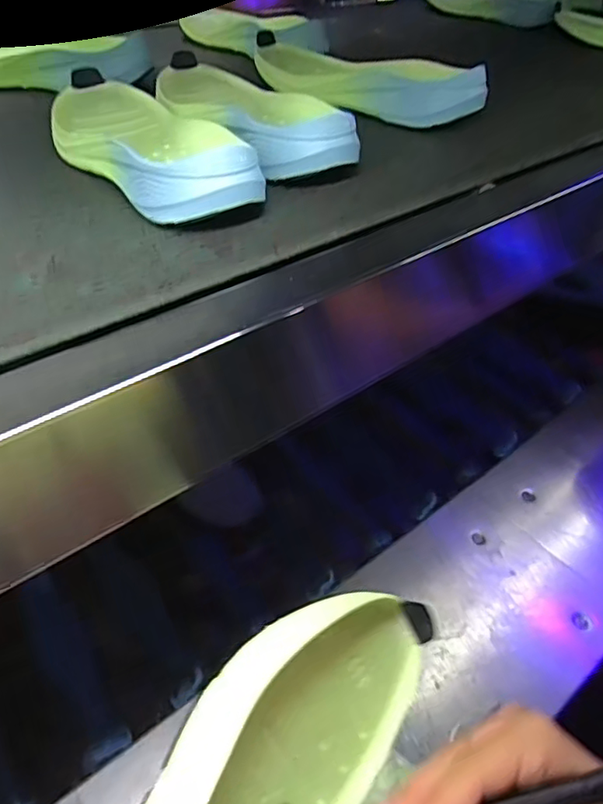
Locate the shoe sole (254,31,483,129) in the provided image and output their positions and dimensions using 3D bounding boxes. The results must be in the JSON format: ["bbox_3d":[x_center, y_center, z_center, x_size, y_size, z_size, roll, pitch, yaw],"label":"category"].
[{"bbox_3d":[0.060,-0.357,0.616,0.097,0.044,0.279,-28,51,-28],"label":"shoe sole"}]

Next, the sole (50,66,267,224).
[{"bbox_3d":[-0.135,-0.222,0.460,0.099,0.052,0.306,-23,49,-24],"label":"sole"}]

